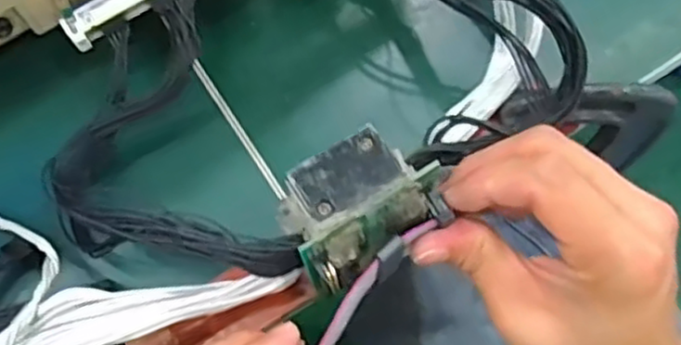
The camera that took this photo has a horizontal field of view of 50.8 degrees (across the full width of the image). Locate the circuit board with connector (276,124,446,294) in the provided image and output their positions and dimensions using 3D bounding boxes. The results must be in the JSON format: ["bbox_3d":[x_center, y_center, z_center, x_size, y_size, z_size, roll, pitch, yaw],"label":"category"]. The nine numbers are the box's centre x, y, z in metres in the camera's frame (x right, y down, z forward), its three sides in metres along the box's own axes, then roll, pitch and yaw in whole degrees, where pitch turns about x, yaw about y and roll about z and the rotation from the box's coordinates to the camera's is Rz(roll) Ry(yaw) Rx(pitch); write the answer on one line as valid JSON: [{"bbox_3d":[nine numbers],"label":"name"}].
[{"bbox_3d":[0.007,0.014,0.290,0.060,0.043,0.042,-32,73,-9],"label":"circuit board with connector"}]

